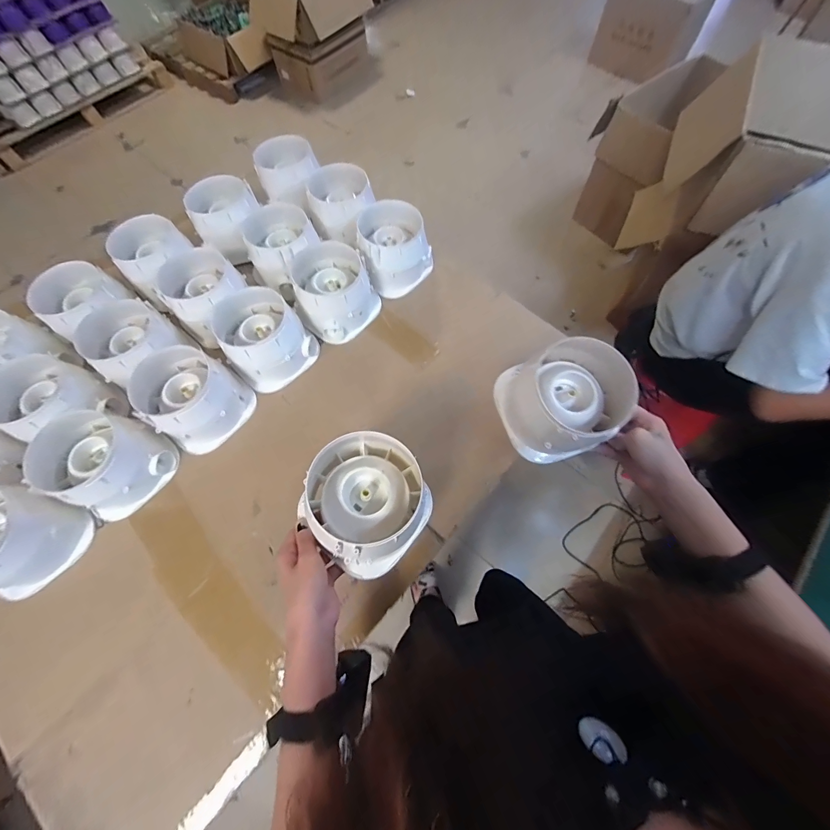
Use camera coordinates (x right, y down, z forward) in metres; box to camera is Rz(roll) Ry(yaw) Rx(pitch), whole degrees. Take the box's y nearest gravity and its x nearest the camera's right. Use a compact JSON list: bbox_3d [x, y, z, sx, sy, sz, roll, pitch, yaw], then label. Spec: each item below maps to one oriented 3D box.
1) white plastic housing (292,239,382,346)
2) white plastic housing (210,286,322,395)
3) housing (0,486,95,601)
[{"bbox_3d":[-0.146,-0.218,0.613,0.138,0.089,0.155,-38,72,-13],"label":"white plastic housing"},{"bbox_3d":[-0.251,-0.128,0.587,0.144,0.092,0.132,41,74,16],"label":"white plastic housing"},{"bbox_3d":[-0.542,0.168,0.468,0.151,0.089,0.137,3,68,3],"label":"housing"}]

